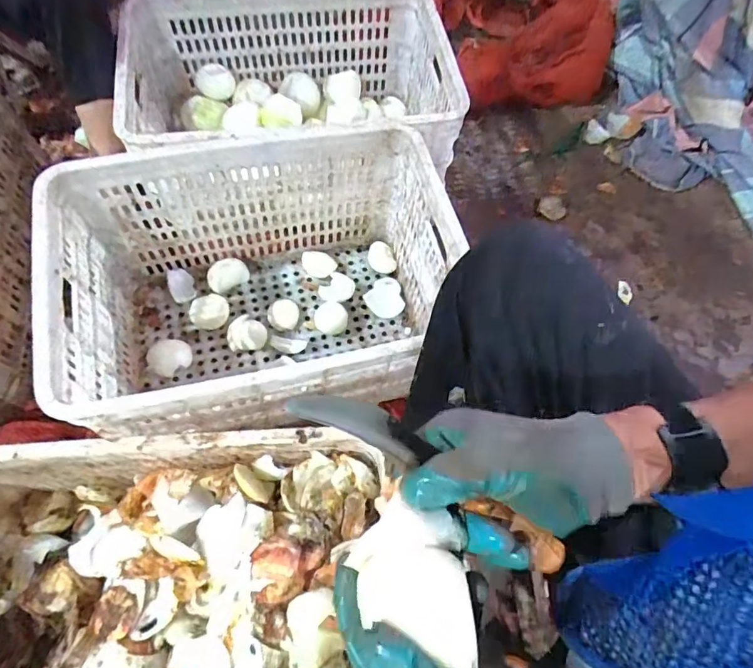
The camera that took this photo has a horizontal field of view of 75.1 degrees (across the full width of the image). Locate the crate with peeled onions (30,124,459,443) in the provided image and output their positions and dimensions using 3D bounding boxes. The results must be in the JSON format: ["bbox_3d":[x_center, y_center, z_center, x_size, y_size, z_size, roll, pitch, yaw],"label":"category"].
[{"bbox_3d":[-0.161,-0.057,0.747,0.513,0.300,0.373,-11,67,-8],"label":"crate with peeled onions"}]

